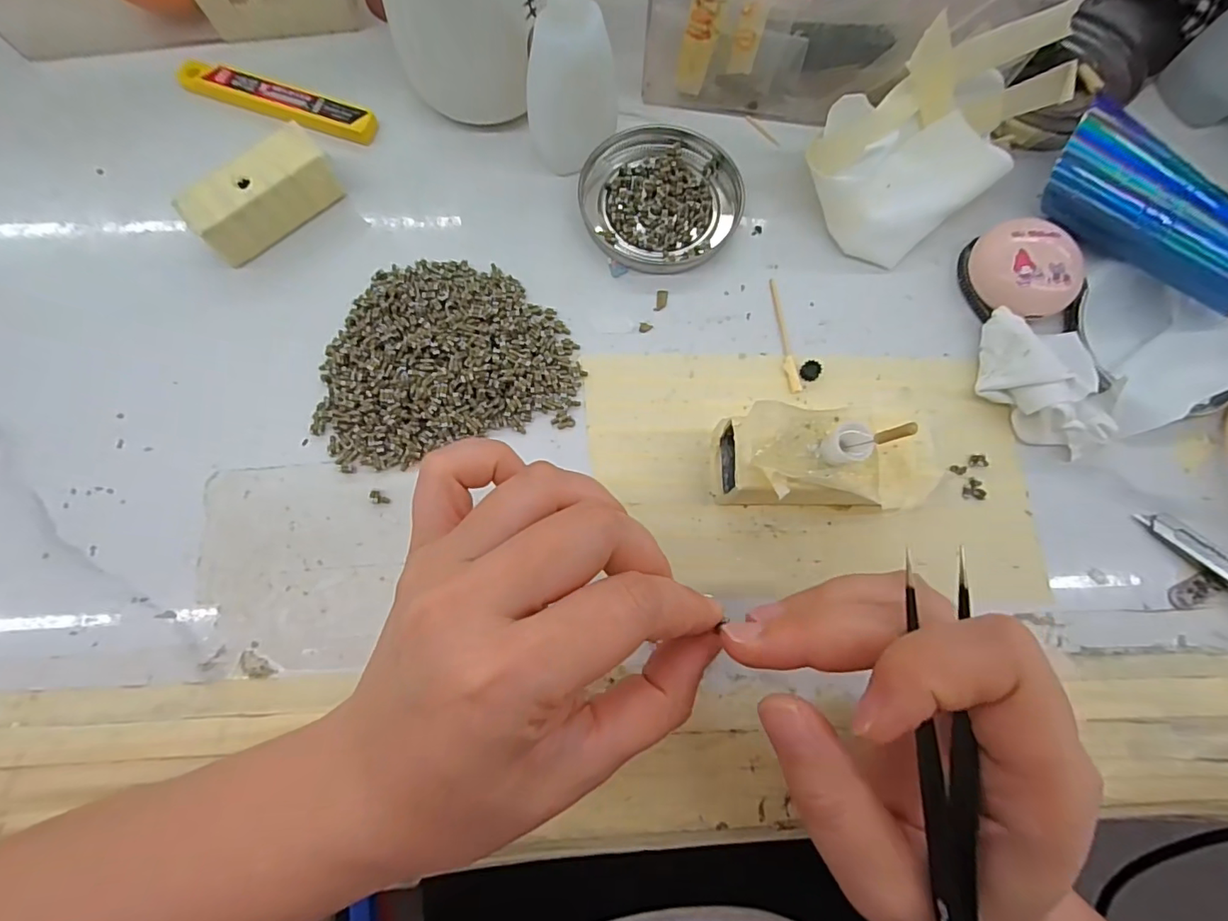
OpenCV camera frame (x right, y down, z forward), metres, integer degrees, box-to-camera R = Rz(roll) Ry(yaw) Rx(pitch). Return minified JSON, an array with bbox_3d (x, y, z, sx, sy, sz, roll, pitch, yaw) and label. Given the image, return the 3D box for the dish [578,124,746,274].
[{"bbox_3d":[0.024,-0.132,0.268,0.078,0.008,0.079,0,76,-2],"label":"dish"}]

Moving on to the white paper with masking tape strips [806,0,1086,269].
[{"bbox_3d":[0.145,-0.151,0.246,0.106,0.065,0.067,-38,80,-10],"label":"white paper with masking tape strips"}]

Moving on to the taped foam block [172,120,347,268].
[{"bbox_3d":[-0.161,-0.122,0.249,0.064,0.027,0.024,-42,81,-11],"label":"taped foam block"}]

